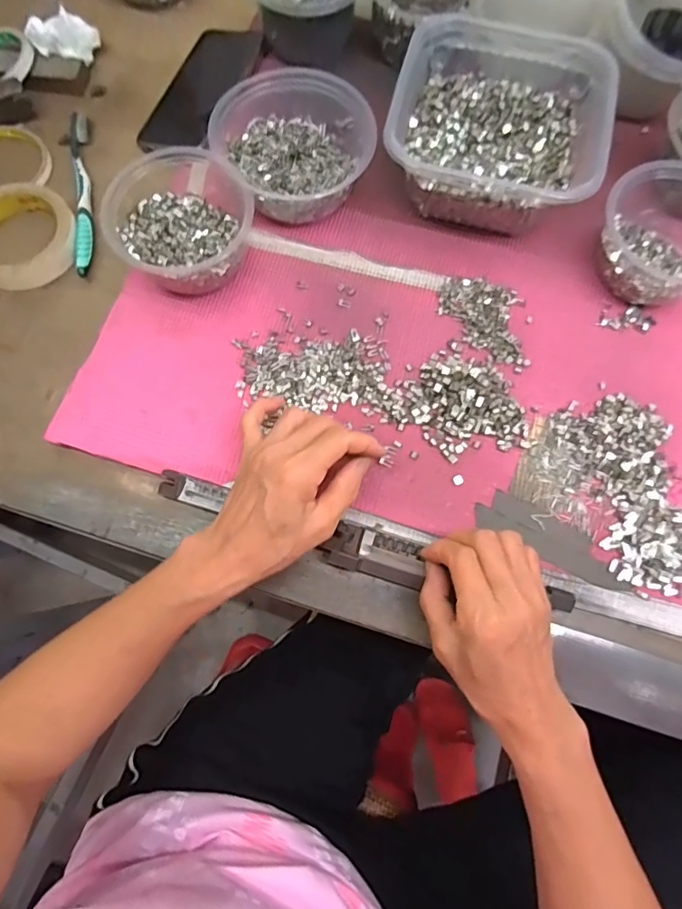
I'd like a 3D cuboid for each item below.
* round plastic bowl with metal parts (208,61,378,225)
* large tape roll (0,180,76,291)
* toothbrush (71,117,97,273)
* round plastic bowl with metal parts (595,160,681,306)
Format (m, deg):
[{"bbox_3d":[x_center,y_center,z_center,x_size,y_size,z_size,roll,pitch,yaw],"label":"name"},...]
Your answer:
[{"bbox_3d":[-0.041,-0.270,0.444,0.123,0.071,0.132,0,73,0],"label":"round plastic bowl with metal parts"},{"bbox_3d":[-0.287,-0.197,0.450,0.095,0.017,0.099,0,73,0],"label":"large tape roll"},{"bbox_3d":[-0.241,-0.244,0.470,0.016,0.013,0.177,-10,74,-3],"label":"toothbrush"},{"bbox_3d":[0.278,-0.184,0.422,0.127,0.067,0.113,-24,75,-7],"label":"round plastic bowl with metal parts"}]

